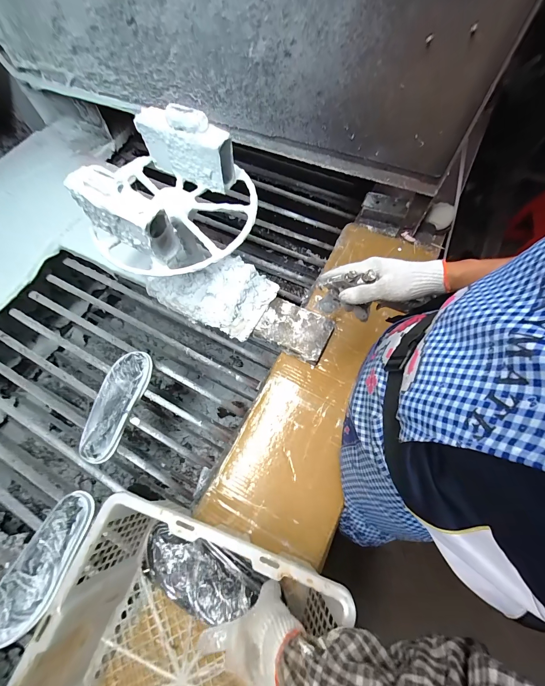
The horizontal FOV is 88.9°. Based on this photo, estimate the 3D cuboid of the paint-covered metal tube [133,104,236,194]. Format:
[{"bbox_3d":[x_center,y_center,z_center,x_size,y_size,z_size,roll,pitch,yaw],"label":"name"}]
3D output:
[{"bbox_3d":[-0.138,-0.324,0.455,0.149,0.106,0.048,25,71,11],"label":"paint-covered metal tube"}]

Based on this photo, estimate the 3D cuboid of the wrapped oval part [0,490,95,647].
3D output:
[{"bbox_3d":[-0.432,0.416,0.518,0.101,0.021,0.248,20,70,10],"label":"wrapped oval part"}]

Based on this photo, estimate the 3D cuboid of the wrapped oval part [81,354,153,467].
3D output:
[{"bbox_3d":[-0.358,0.136,0.628,0.096,0.023,0.245,14,69,7],"label":"wrapped oval part"}]

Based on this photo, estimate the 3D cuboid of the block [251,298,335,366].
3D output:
[{"bbox_3d":[0.051,-0.031,0.648,0.158,0.032,0.113,27,71,12],"label":"block"}]

